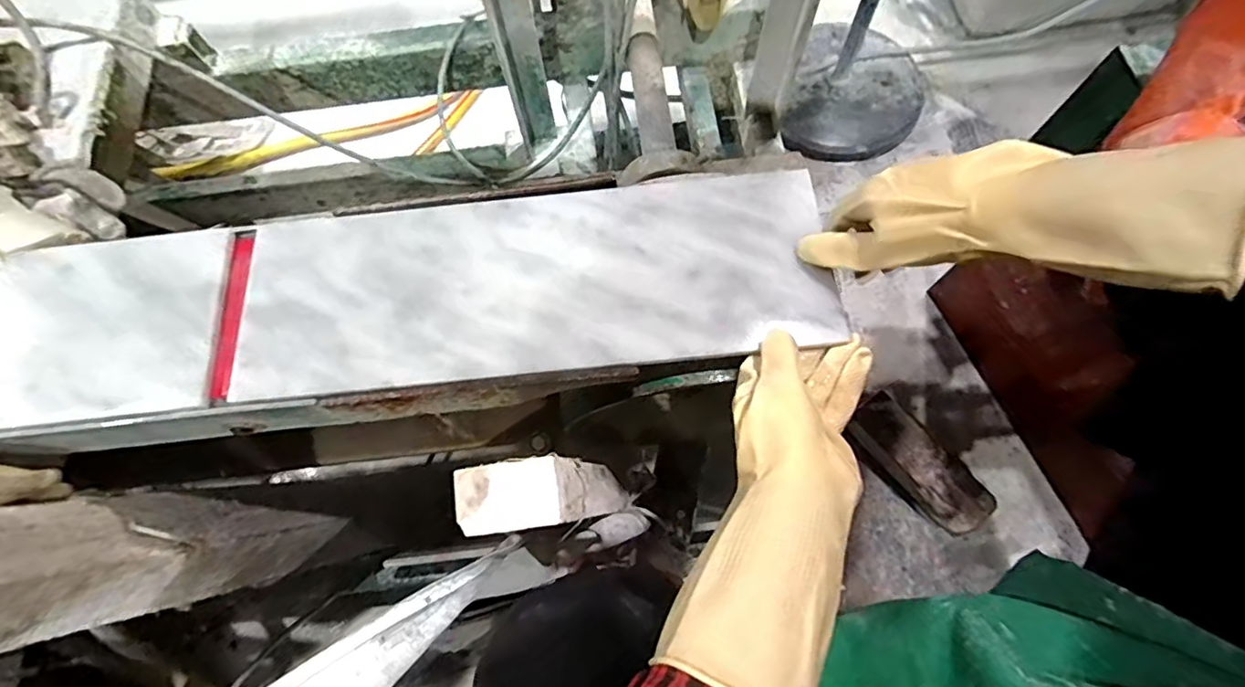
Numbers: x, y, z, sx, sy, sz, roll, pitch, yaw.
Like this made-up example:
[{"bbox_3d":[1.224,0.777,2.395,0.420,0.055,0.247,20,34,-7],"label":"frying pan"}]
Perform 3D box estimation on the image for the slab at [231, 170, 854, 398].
[{"bbox_3d":[-0.069,-0.046,0.442,0.444,0.012,0.147,-6,71,2],"label":"slab"}]

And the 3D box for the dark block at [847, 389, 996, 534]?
[{"bbox_3d":[0.560,0.223,1.102,0.103,0.086,0.286,-39,74,-10],"label":"dark block"}]

